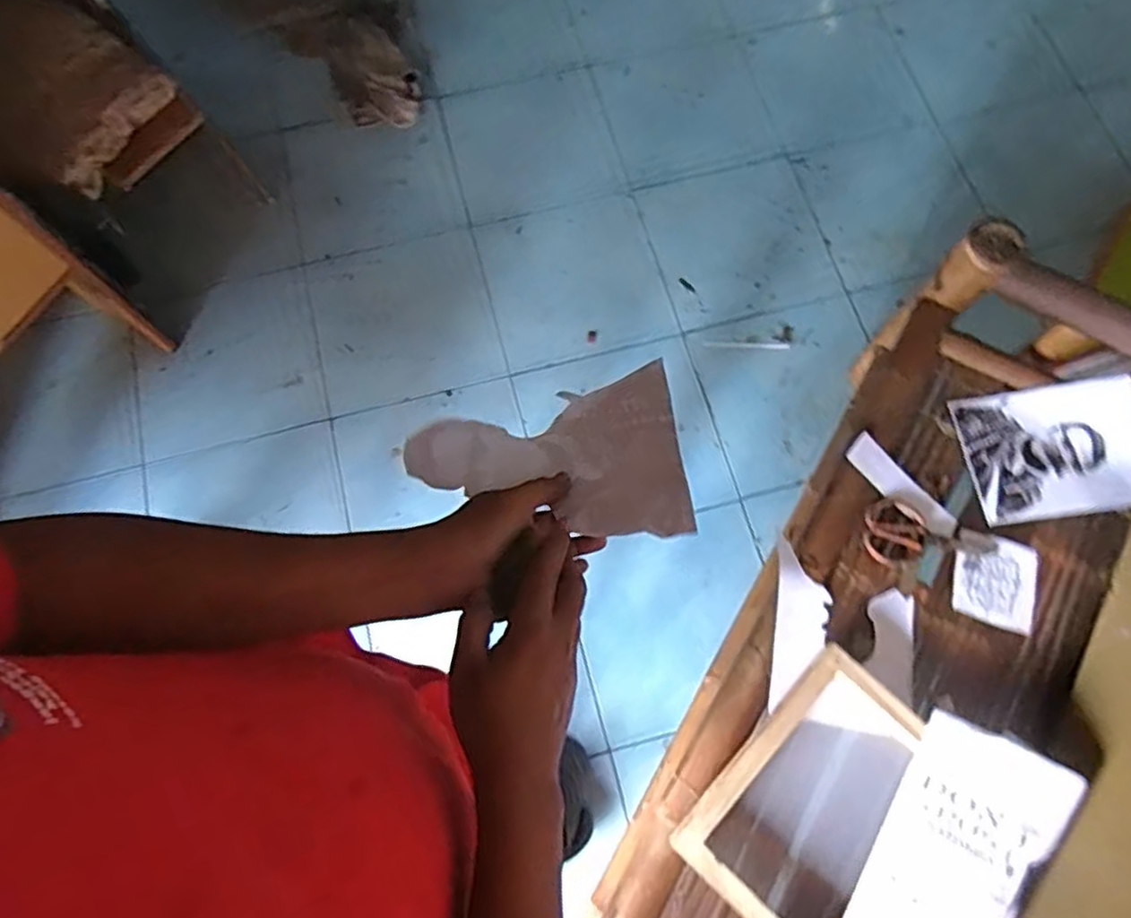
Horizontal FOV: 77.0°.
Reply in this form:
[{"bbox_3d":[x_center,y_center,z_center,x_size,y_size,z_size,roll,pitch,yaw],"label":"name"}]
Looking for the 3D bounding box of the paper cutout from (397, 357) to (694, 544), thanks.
[{"bbox_3d":[-0.016,-0.001,0.526,0.196,0.025,0.172,-7,42,5],"label":"paper cutout"}]

